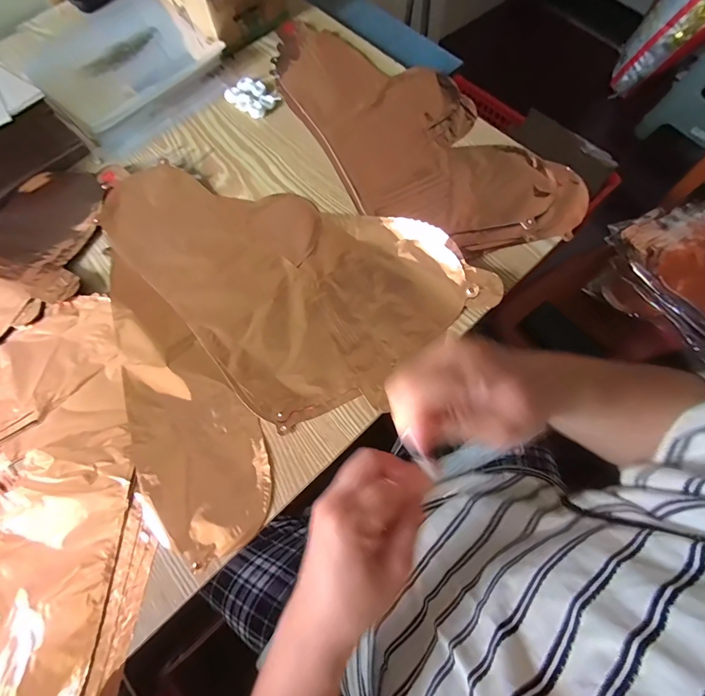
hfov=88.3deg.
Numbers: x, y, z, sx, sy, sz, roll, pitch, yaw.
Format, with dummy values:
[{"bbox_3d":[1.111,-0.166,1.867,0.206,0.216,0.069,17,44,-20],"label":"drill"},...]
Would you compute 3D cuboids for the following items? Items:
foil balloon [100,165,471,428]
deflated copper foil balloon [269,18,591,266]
[{"bbox_3d":[-0.085,-0.110,0.403,0.252,0.027,0.369,-41,74,-12],"label":"foil balloon"},{"bbox_3d":[0.061,-0.282,0.467,0.210,0.006,0.459,-36,73,-11],"label":"deflated copper foil balloon"}]

